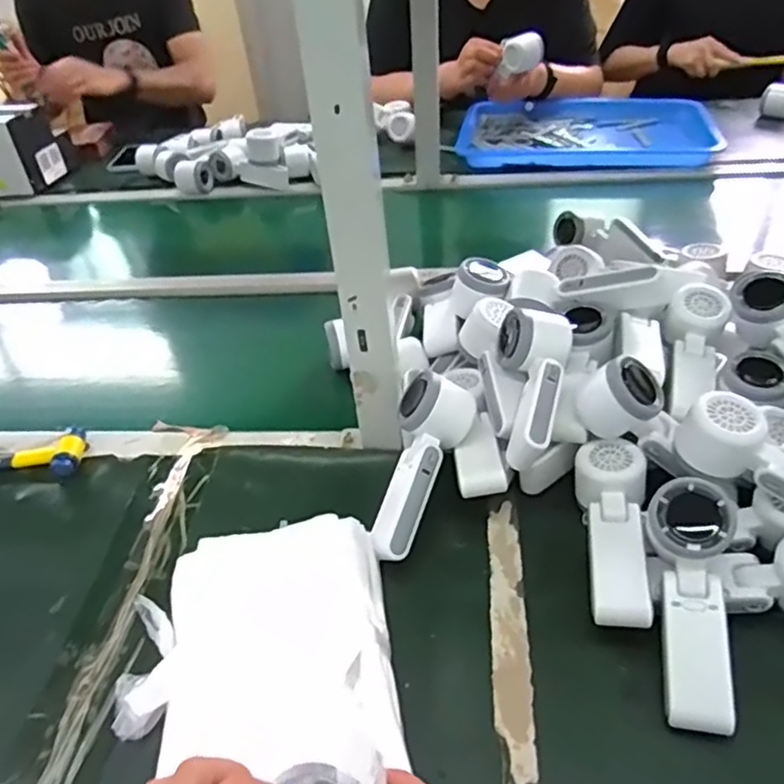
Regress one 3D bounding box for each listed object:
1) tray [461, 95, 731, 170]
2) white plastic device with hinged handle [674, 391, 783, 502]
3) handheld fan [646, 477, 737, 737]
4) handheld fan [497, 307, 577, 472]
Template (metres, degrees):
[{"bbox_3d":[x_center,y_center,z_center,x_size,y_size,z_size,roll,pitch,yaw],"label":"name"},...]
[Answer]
[{"bbox_3d":[0.378,-0.514,1.300,0.478,0.047,0.316,2,41,10],"label":"tray"},{"bbox_3d":[0.303,0.064,0.501,0.163,0.045,0.060,34,55,23],"label":"white plastic device with hinged handle"},{"bbox_3d":[0.213,0.149,0.469,0.054,0.045,0.168,2,70,11],"label":"handheld fan"},{"bbox_3d":[0.124,-0.005,0.584,0.068,0.051,0.154,4,57,13],"label":"handheld fan"}]

